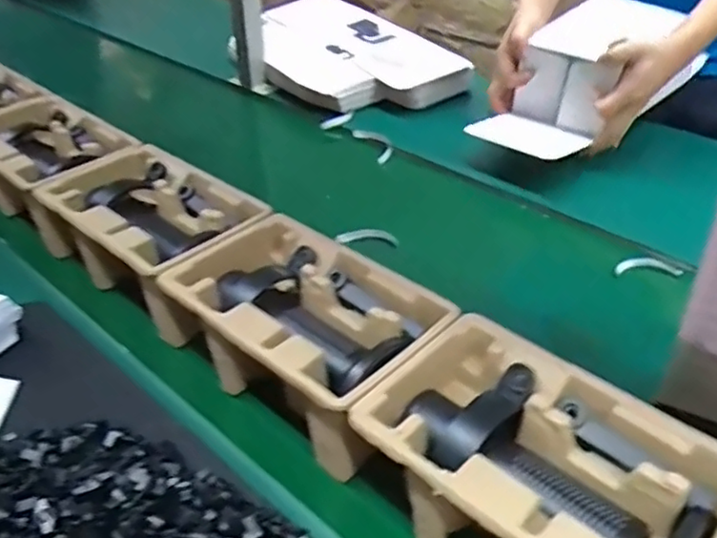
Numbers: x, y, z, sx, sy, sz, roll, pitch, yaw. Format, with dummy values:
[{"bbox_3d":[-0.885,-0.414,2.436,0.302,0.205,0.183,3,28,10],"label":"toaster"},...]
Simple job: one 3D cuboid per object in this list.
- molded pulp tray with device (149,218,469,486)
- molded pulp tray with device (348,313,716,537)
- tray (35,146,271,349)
[{"bbox_3d":[-0.049,0.053,0.592,0.246,0.107,0.150,32,49,33],"label":"molded pulp tray with device"},{"bbox_3d":[0.124,0.143,0.461,0.224,0.096,0.151,31,49,33],"label":"molded pulp tray with device"},{"bbox_3d":[-0.215,-0.035,0.719,0.238,0.107,0.151,30,48,31],"label":"tray"}]

